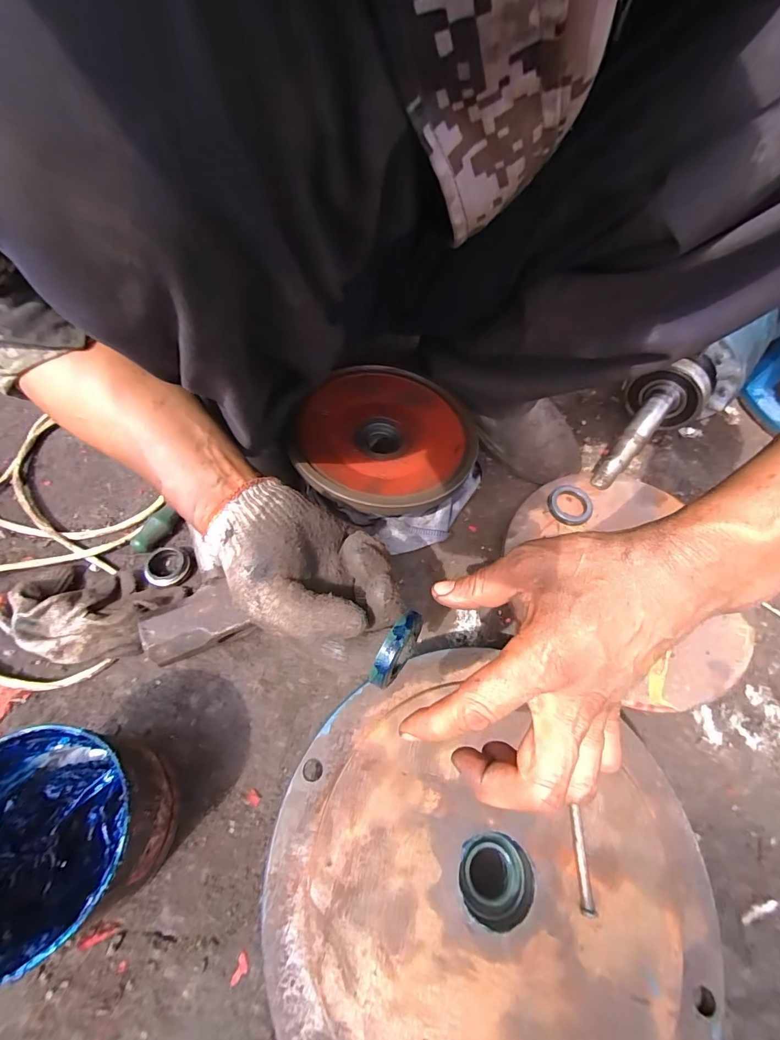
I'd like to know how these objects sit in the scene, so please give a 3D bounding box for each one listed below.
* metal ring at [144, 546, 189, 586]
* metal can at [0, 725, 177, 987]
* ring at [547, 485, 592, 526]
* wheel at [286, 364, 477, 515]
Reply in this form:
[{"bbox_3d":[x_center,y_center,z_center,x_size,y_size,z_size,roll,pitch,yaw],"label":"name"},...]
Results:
[{"bbox_3d":[-0.225,0.046,0.425,0.043,0.018,0.038,41,65,17],"label":"metal ring"},{"bbox_3d":[-0.222,0.210,0.284,0.110,0.103,0.116,2,60,-3],"label":"metal can"},{"bbox_3d":[0.186,-0.016,0.442,0.040,0.013,0.047,-20,64,-15],"label":"ring"},{"bbox_3d":[-0.006,-0.088,0.467,0.187,0.041,0.193,2,60,-3],"label":"wheel"}]

